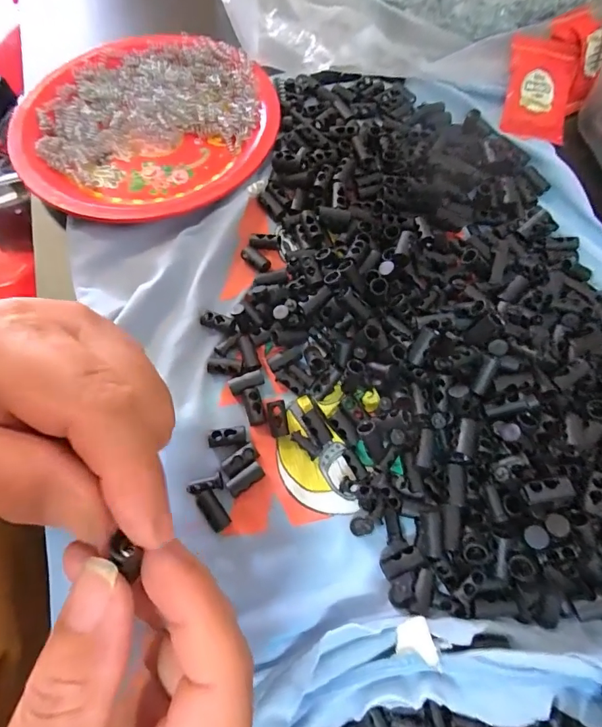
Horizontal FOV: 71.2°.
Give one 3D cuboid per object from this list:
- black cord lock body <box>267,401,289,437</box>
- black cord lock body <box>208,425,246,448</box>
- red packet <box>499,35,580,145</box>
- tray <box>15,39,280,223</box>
[{"bbox_3d":[-0.011,0.028,0.210,0.009,0.004,0.018,-6,93,-13],"label":"black cord lock body"},{"bbox_3d":[-0.036,0.036,0.206,0.018,0.006,0.008,-9,69,-3],"label":"black cord lock body"},{"bbox_3d":[0.159,-0.179,0.278,0.045,0.011,0.064,8,94,-5],"label":"red packet"},{"bbox_3d":[-0.100,-0.155,0.274,0.158,0.019,0.156,-41,74,-14],"label":"tray"}]

